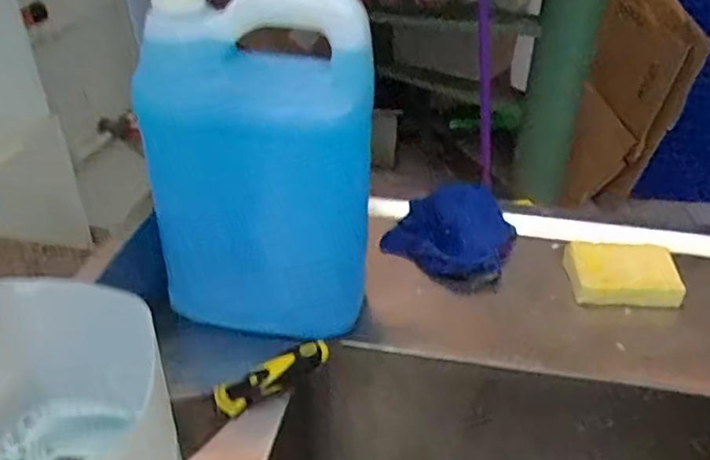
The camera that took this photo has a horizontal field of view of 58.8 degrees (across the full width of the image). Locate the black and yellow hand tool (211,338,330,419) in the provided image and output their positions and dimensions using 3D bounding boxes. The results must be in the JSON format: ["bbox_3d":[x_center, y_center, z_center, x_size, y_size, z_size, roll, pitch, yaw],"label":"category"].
[{"bbox_3d":[-0.071,0.128,0.557,0.105,0.024,0.029,-23,42,-30],"label":"black and yellow hand tool"}]

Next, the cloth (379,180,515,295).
[{"bbox_3d":[0.105,0.002,0.714,0.143,0.054,0.128,13,37,16],"label":"cloth"}]

